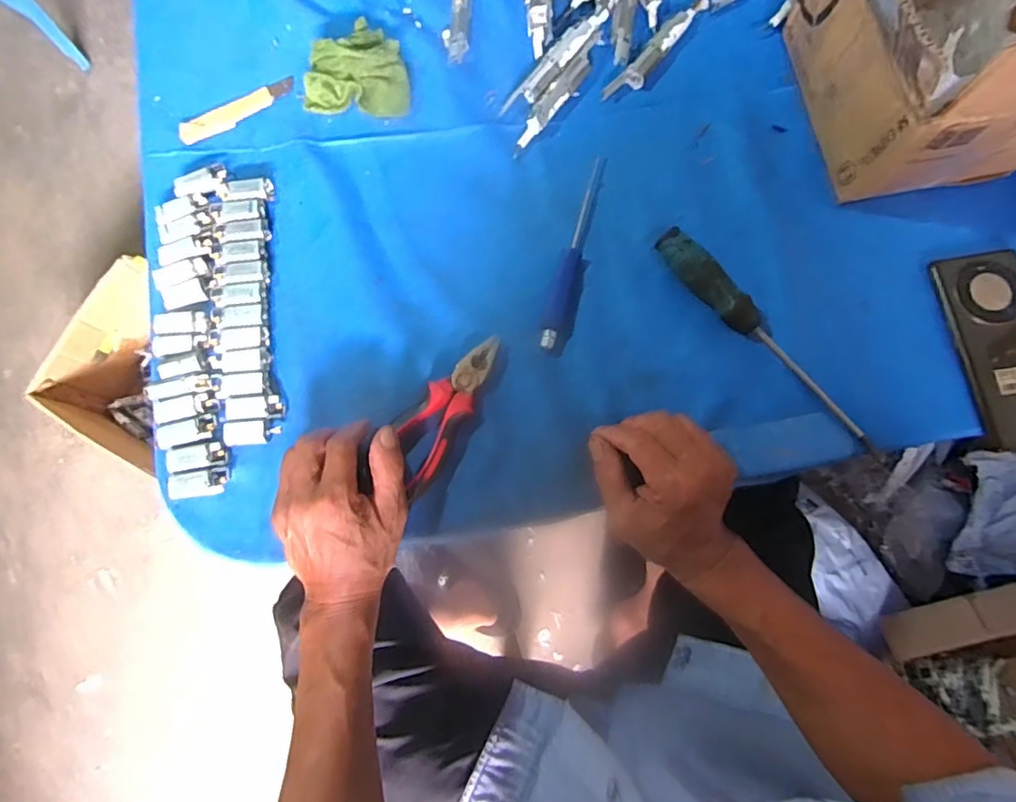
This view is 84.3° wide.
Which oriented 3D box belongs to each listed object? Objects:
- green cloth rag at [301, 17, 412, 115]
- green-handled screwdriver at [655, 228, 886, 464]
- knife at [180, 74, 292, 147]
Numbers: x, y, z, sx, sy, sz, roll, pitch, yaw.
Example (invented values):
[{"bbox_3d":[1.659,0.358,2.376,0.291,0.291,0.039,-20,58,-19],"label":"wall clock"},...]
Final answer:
[{"bbox_3d":[-0.141,-0.312,0.524,0.097,0.039,0.074,4,77,2],"label":"green cloth rag"},{"bbox_3d":[0.215,-0.051,0.456,0.026,0.025,0.242,-44,80,-8],"label":"green-handled screwdriver"},{"bbox_3d":[-0.259,-0.280,0.539,0.115,0.008,0.026,-29,78,-6],"label":"knife"}]

